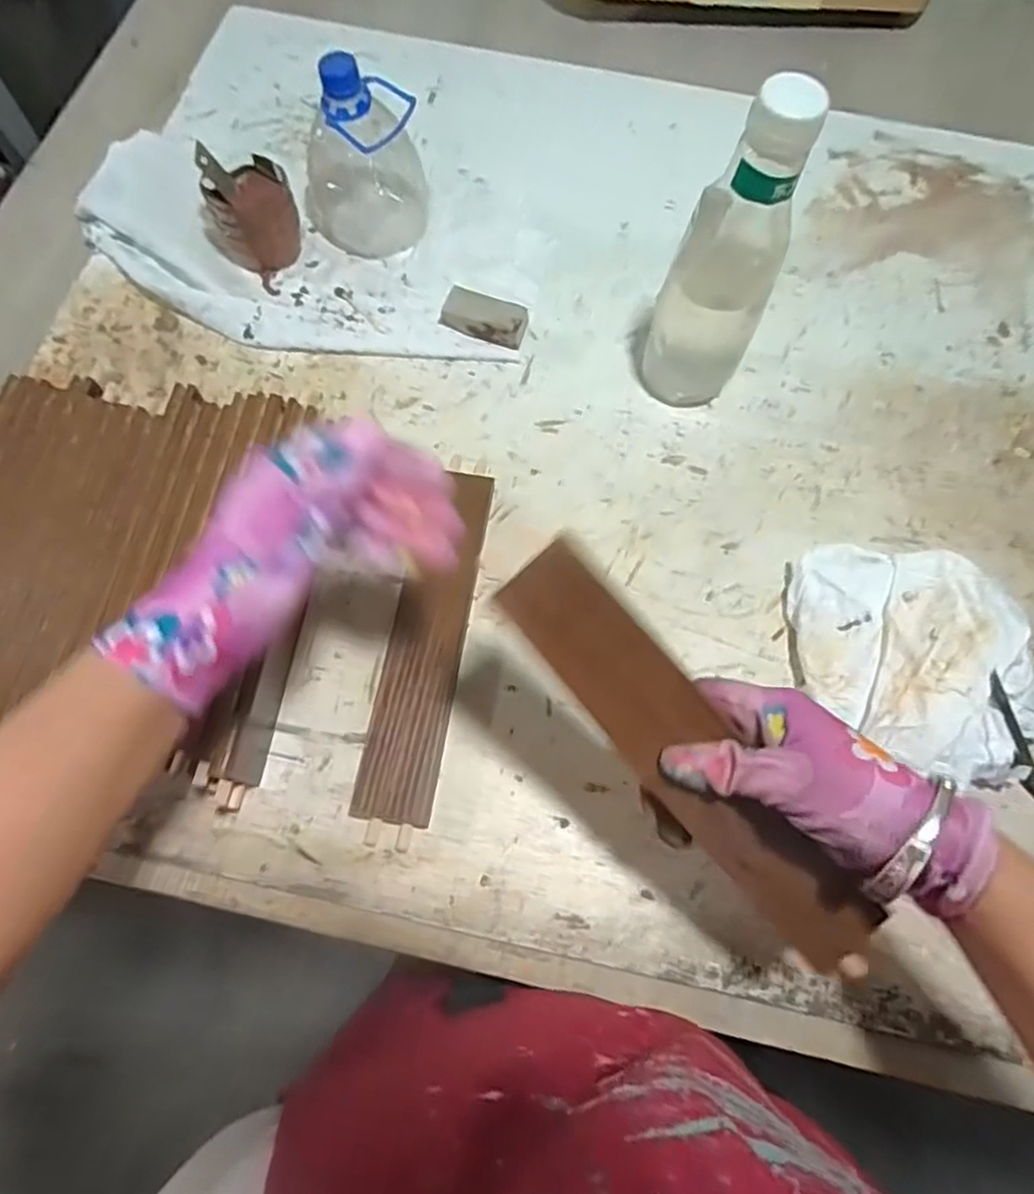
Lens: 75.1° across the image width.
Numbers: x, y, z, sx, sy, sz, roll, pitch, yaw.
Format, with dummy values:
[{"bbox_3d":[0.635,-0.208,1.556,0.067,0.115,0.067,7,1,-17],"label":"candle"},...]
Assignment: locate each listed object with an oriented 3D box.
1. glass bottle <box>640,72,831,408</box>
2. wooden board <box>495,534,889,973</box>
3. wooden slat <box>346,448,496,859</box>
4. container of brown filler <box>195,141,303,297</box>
[{"bbox_3d":[0.141,-0.216,0.463,0.070,0.230,0.060,18,70,5],"label":"glass bottle"},{"bbox_3d":[0.088,0.083,0.328,0.050,0.011,0.257,-40,97,6],"label":"wooden board"},{"bbox_3d":[-0.063,0.030,0.477,0.051,0.017,0.271,10,69,2],"label":"wooden slat"},{"bbox_3d":[-0.228,-0.331,0.577,0.067,0.070,0.093,-42,76,-15],"label":"container of brown filler"}]

